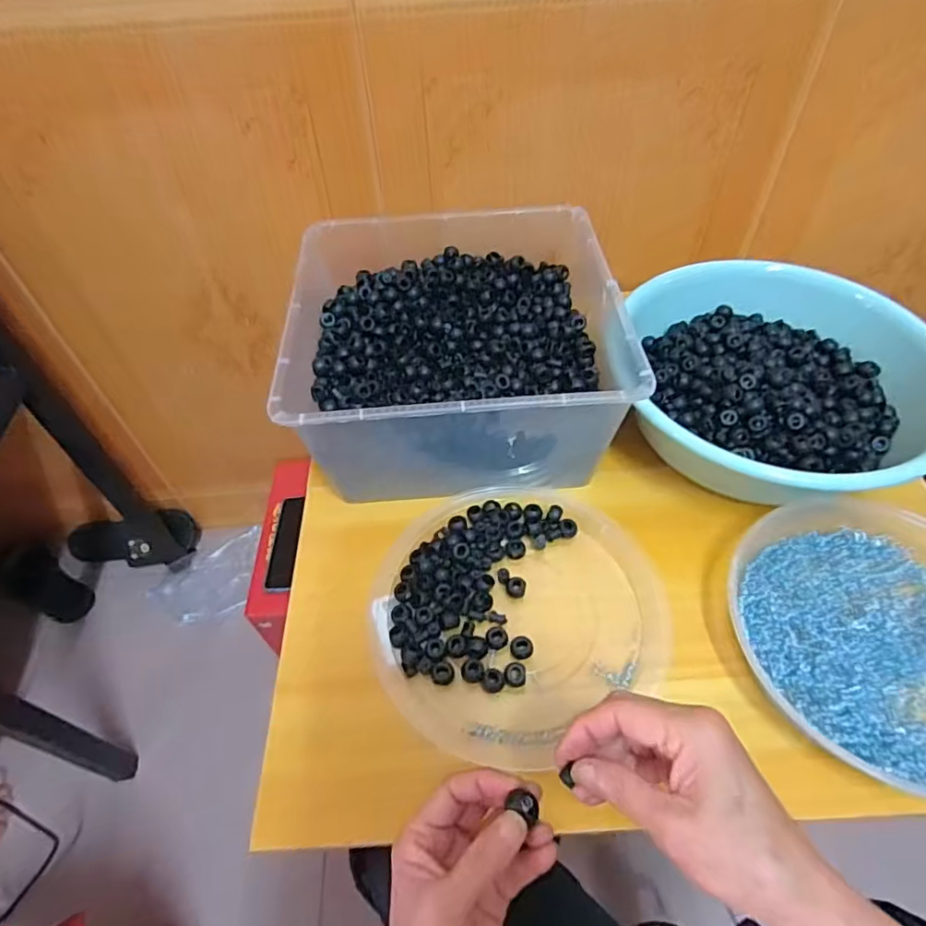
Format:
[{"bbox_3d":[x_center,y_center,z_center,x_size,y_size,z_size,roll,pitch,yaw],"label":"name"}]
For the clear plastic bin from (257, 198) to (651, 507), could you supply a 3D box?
[{"bbox_3d":[-0.024,-0.117,0.577,0.326,0.128,0.299,-4,52,-1],"label":"clear plastic bin"}]

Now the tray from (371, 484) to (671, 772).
[{"bbox_3d":[0.045,0.112,0.483,0.236,0.020,0.222,-1,52,1],"label":"tray"}]

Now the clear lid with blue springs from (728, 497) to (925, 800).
[{"bbox_3d":[0.327,0.131,0.445,0.229,0.037,0.229,-1,52,1],"label":"clear lid with blue springs"}]

